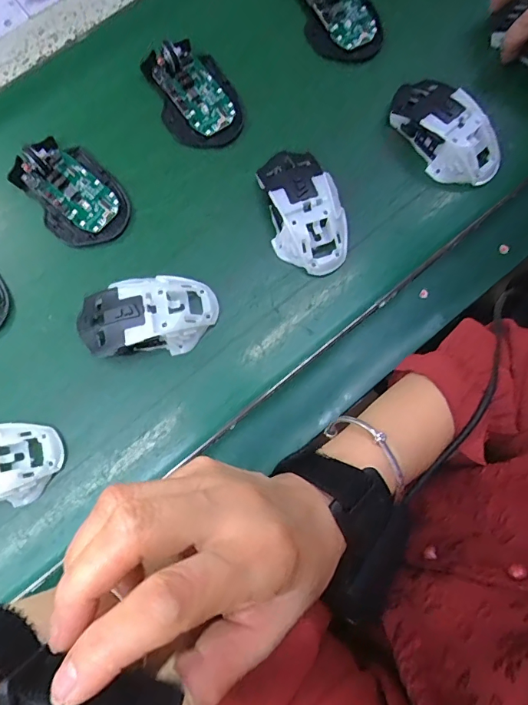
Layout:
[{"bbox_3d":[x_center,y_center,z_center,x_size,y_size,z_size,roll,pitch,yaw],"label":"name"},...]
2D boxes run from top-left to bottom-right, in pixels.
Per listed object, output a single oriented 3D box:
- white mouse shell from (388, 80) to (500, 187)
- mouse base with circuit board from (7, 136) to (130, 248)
[{"bbox_3d":[0.173,-0.209,0.423,0.117,0.035,0.070,42,81,7],"label":"white mouse shell"},{"bbox_3d":[-0.174,-0.146,0.413,0.073,0.023,0.105,-43,82,-9],"label":"mouse base with circuit board"}]

